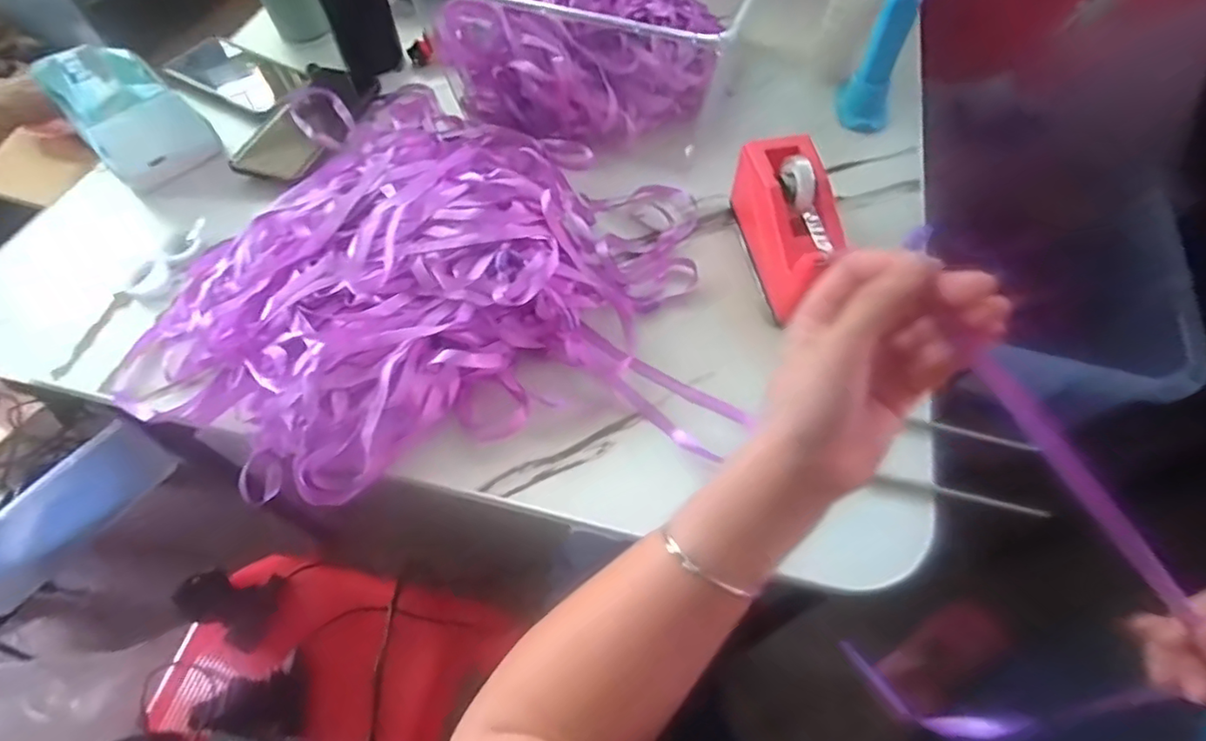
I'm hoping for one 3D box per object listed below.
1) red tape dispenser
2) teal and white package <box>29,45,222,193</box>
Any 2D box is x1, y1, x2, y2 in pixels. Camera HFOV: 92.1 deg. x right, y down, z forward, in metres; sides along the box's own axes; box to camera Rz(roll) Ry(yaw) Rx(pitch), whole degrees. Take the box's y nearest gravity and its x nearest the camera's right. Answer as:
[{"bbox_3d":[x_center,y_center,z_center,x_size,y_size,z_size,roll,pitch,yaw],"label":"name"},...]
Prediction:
[{"bbox_3d":[0.158,-0.120,0.473,0.063,0.070,0.149,-9,60,-5],"label":"red tape dispenser"},{"bbox_3d":[-0.461,-0.260,0.566,0.094,0.081,0.138,-38,66,-20],"label":"teal and white package"}]

